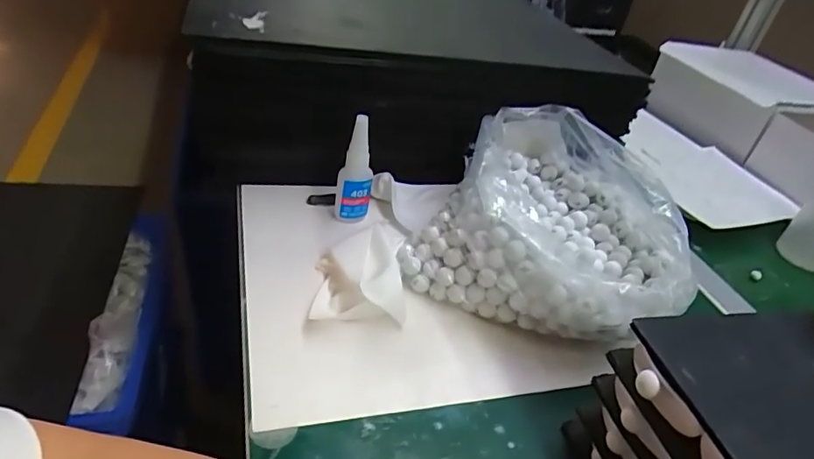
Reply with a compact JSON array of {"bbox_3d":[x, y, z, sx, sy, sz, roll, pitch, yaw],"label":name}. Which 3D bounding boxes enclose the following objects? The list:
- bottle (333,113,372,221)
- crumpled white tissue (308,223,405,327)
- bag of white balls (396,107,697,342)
[{"bbox_3d":[-0.050,-0.056,0.495,0.033,0.104,0.026,7,36,-7],"label":"bottle"},{"bbox_3d":[-0.039,0.038,0.434,0.073,0.040,0.094,7,35,-9],"label":"crumpled white tissue"},{"bbox_3d":[0.140,-0.007,0.482,0.208,0.118,0.227,26,37,18],"label":"bag of white balls"}]

